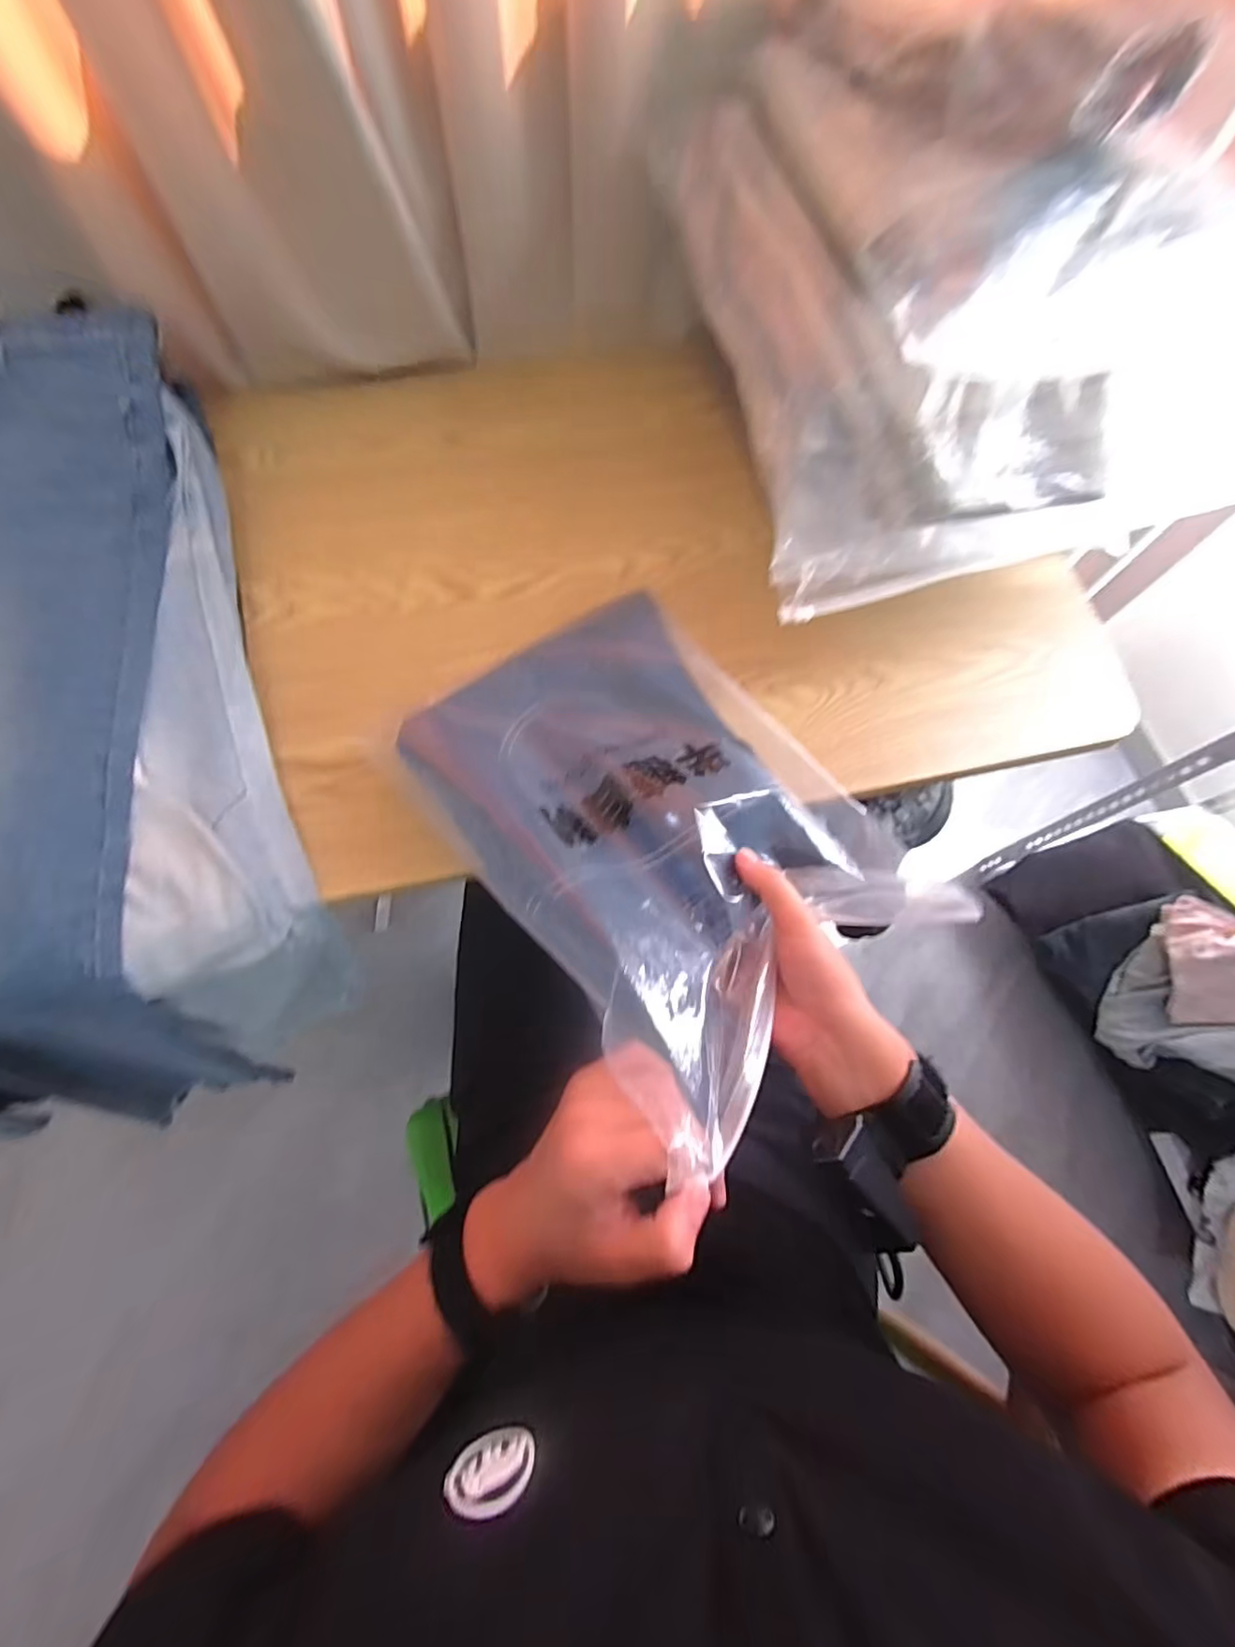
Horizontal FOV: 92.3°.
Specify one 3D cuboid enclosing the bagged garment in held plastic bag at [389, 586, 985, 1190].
[{"bbox_3d":[0.030,-0.016,0.384,0.238,0.080,0.326,-35,73,-14],"label":"bagged garment in held plastic bag"}]

